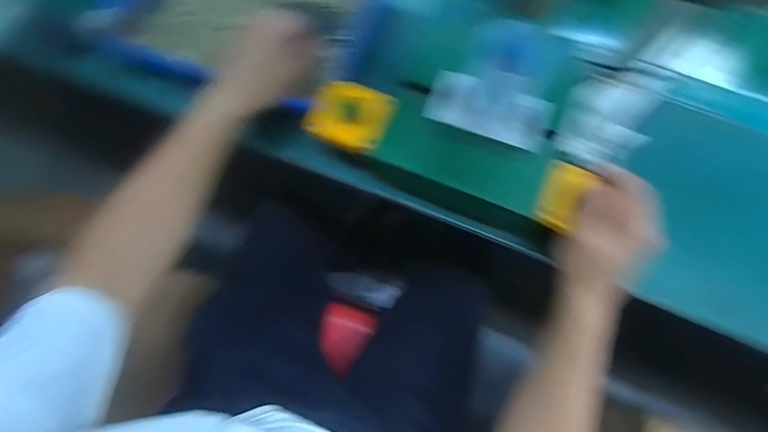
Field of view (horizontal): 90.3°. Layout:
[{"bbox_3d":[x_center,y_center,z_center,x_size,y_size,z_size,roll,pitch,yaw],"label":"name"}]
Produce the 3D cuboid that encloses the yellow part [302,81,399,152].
[{"bbox_3d":[-0.036,-0.110,0.414,0.087,0.013,0.070,19,77,6],"label":"yellow part"}]

